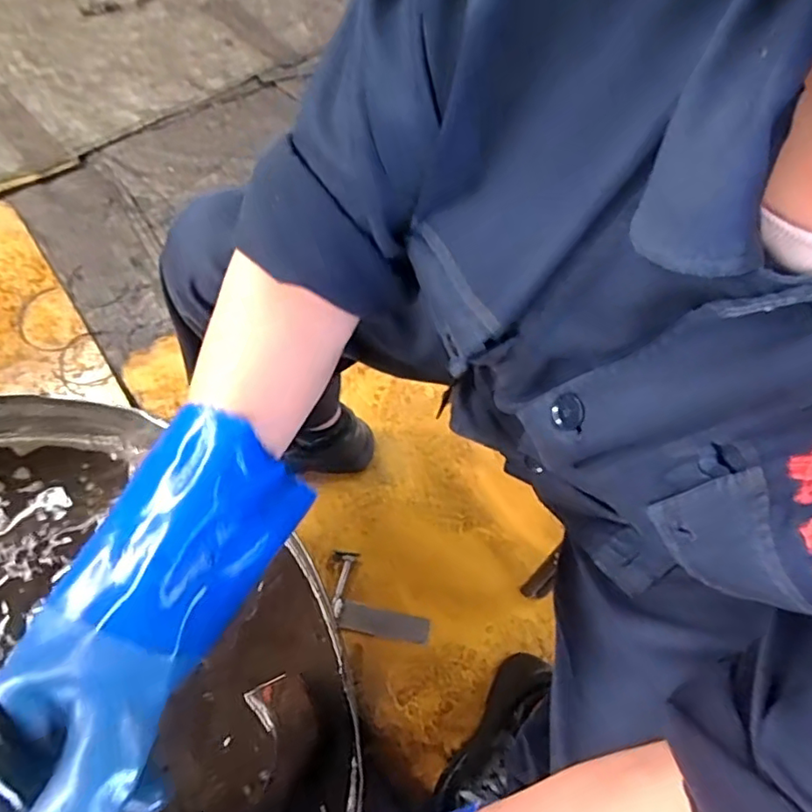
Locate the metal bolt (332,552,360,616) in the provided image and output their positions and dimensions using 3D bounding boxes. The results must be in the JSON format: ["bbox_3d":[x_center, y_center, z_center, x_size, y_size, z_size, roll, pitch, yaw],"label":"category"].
[{"bbox_3d":[-0.090,0.244,0.798,0.030,0.015,0.089,10,63,2],"label":"metal bolt"}]

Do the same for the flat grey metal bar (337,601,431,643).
[{"bbox_3d":[-0.029,0.295,0.785,0.123,0.004,0.037,13,61,-5],"label":"flat grey metal bar"}]

